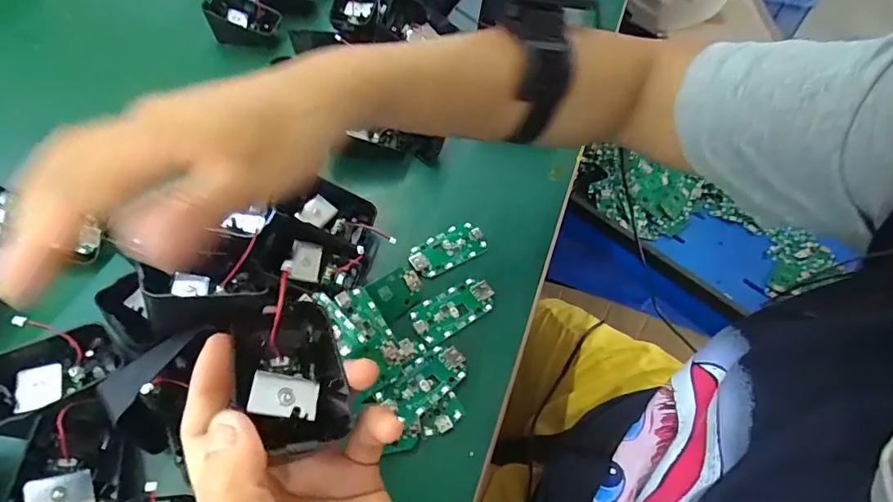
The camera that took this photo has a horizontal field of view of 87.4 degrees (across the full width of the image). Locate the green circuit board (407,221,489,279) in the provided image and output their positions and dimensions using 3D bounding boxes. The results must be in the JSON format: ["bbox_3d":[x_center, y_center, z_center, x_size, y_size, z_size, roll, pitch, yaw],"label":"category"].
[{"bbox_3d":[0.001,-0.002,0.368,0.062,0.004,0.032,-26,62,-20],"label":"green circuit board"}]

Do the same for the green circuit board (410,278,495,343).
[{"bbox_3d":[0.005,0.043,0.343,0.063,0.004,0.031,-27,66,-20],"label":"green circuit board"}]

